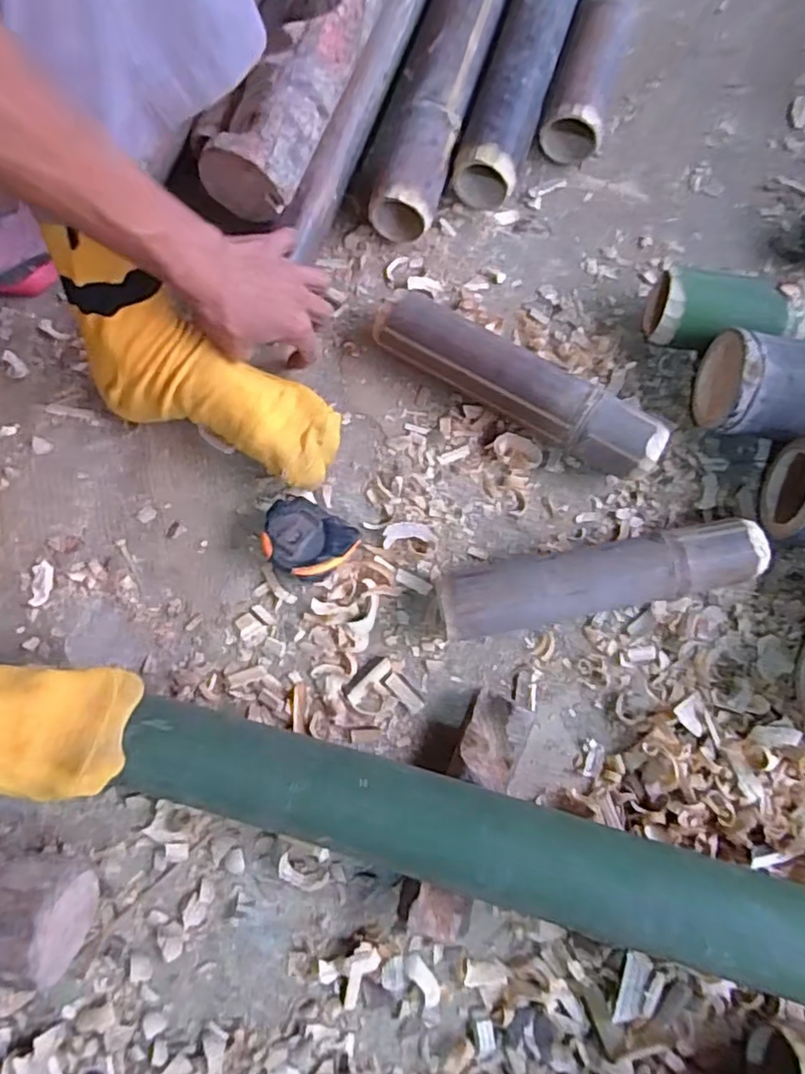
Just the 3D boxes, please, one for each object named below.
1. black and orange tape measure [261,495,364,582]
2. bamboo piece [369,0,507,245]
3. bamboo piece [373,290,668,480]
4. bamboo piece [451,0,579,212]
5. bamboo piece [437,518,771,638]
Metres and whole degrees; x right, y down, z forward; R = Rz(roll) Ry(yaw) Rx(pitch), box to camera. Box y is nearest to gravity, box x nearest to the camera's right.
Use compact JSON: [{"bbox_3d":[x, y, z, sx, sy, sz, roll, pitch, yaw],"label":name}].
[{"bbox_3d":[-0.075,0.005,0.504,0.068,0.034,0.054,27,78,7],"label":"black and orange tape measure"},{"bbox_3d":[0.087,-0.563,0.637,0.062,0.066,0.616,17,77,5],"label":"bamboo piece"},{"bbox_3d":[0.093,-0.122,0.530,0.250,0.053,0.049,31,79,8],"label":"bamboo piece"},{"bbox_3d":[0.169,-0.610,0.646,0.067,0.070,0.631,18,77,5],"label":"bamboo piece"},{"bbox_3d":[0.150,0.033,0.491,0.243,0.050,0.049,-10,76,-2],"label":"bamboo piece"}]

